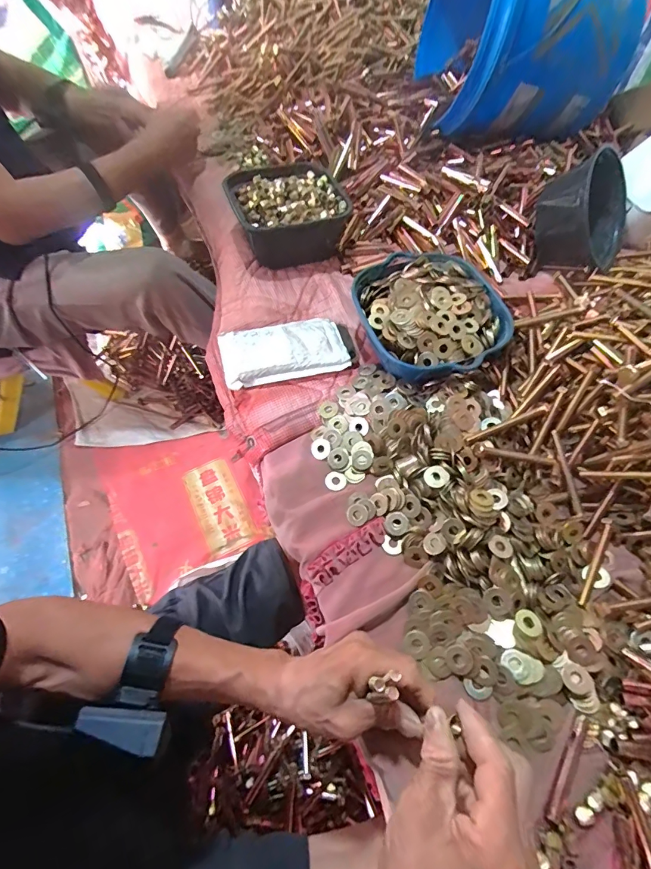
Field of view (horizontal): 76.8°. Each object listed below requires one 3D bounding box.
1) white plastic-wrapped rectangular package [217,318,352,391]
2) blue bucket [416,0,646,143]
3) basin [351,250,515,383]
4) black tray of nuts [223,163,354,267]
[{"bbox_3d":[-0.058,-0.116,0.559,0.164,0.023,0.094,-14,62,-9],"label":"white plastic-wrapped rectangular package"},{"bbox_3d":[0.329,-0.674,0.695,0.264,0.248,0.264,-7,62,-5],"label":"blue bucket"},{"bbox_3d":[0.139,-0.162,0.547,0.186,0.055,0.191,0,61,-1],"label":"basin"},{"bbox_3d":[-0.056,-0.350,0.647,0.162,0.068,0.174,-20,63,-12],"label":"black tray of nuts"}]

